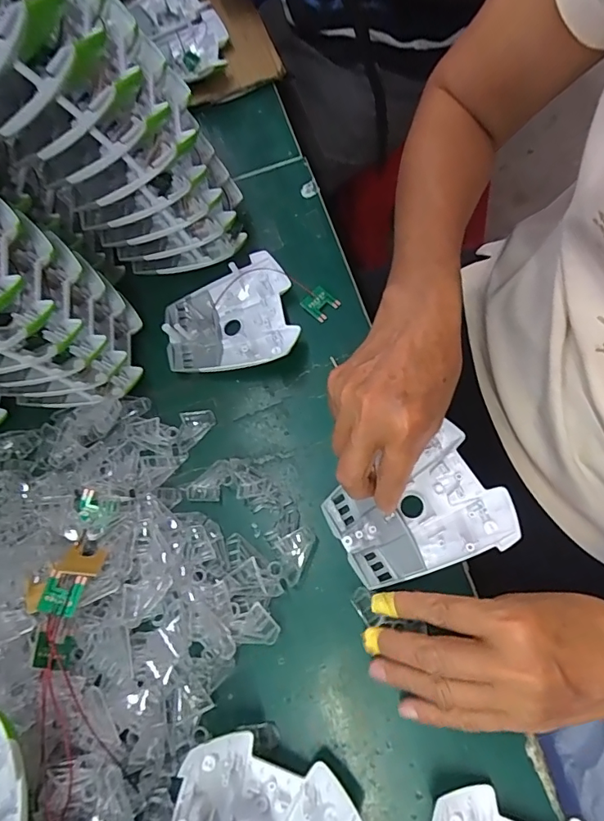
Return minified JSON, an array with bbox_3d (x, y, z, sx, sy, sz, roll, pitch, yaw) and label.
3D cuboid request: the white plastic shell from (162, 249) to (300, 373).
[{"bbox_3d":[-0.062,-0.077,0.393,0.108,0.027,0.094,-12,67,4],"label":"white plastic shell"}]

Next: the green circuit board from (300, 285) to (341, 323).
[{"bbox_3d":[0.015,-0.092,0.399,0.025,0.004,0.025,-45,68,-10],"label":"green circuit board"}]

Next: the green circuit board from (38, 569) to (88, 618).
[{"bbox_3d":[-0.158,0.121,0.308,0.024,0.005,0.025,13,69,-1],"label":"green circuit board"}]

